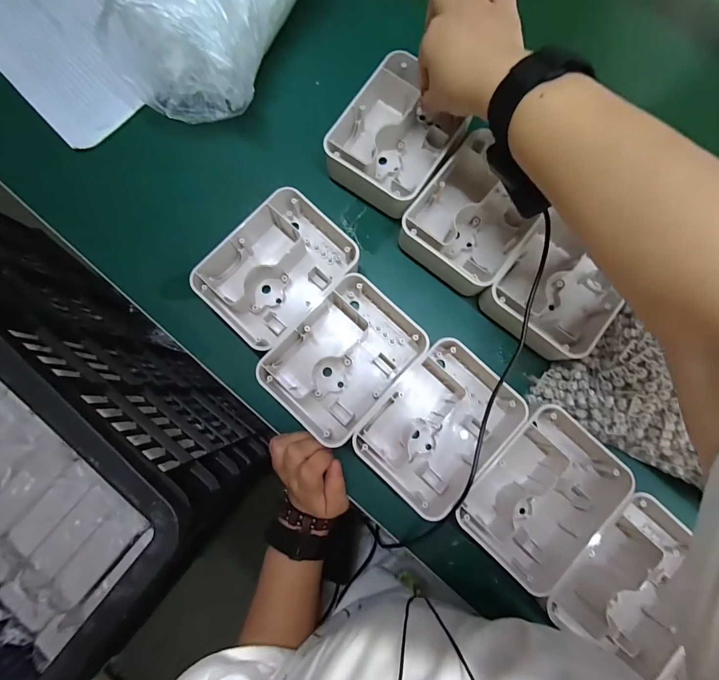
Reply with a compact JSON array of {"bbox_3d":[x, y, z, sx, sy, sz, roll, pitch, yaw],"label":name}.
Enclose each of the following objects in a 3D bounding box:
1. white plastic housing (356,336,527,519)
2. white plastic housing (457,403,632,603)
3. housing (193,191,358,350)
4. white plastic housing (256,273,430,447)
[{"bbox_3d":[0.069,0.074,0.314,0.100,0.036,0.138,44,84,5],"label":"white plastic housing"},{"bbox_3d":[0.159,0.134,0.307,0.098,0.036,0.139,42,84,5],"label":"white plastic housing"},{"bbox_3d":[-0.073,-0.065,0.331,0.134,0.044,0.096,-44,85,-6],"label":"housing"},{"bbox_3d":[-0.014,0.014,0.319,0.136,0.036,0.104,-44,85,-6],"label":"white plastic housing"}]

